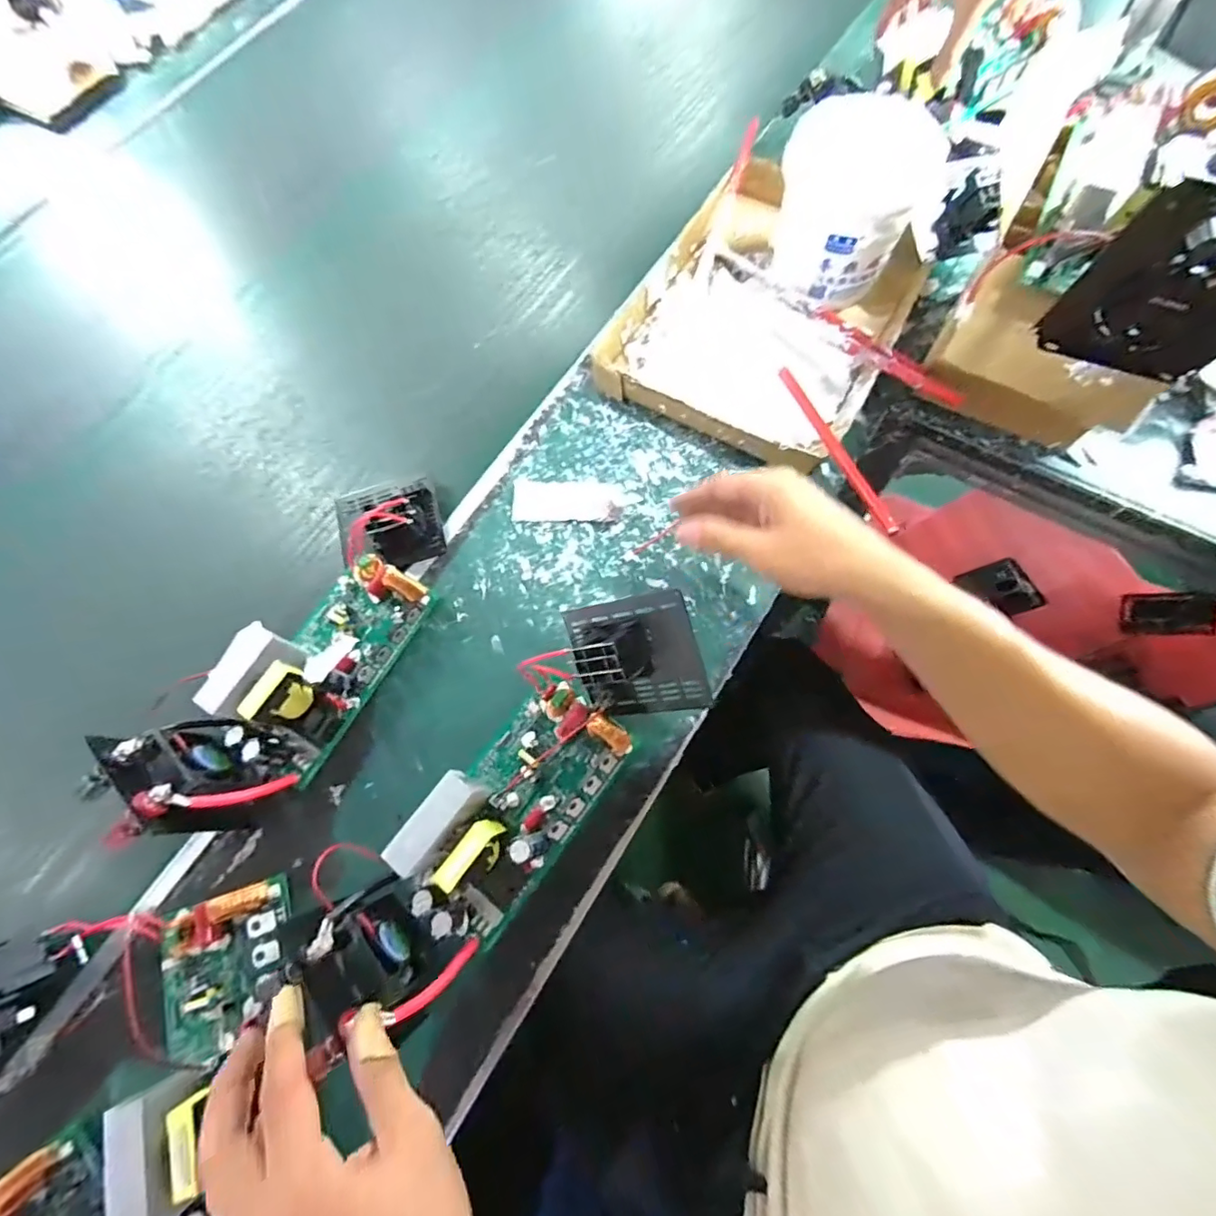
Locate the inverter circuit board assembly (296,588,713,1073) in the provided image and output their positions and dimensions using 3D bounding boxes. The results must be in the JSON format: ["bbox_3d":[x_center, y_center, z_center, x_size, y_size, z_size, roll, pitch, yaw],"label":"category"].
[{"bbox_3d":[-0.064,0.124,0.380,0.112,0.092,0.319,42,82,12],"label":"inverter circuit board assembly"}]

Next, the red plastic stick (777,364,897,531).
[{"bbox_3d":[0.186,-0.140,0.450,0.010,0.012,0.198,-14,59,-4],"label":"red plastic stick"}]

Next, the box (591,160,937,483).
[{"bbox_3d":[0.157,-0.296,0.531,0.242,0.041,0.318,29,76,15],"label":"box"}]

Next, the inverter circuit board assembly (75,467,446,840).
[{"bbox_3d":[-0.238,0.020,0.421,0.119,0.071,0.325,23,74,12],"label":"inverter circuit board assembly"}]

